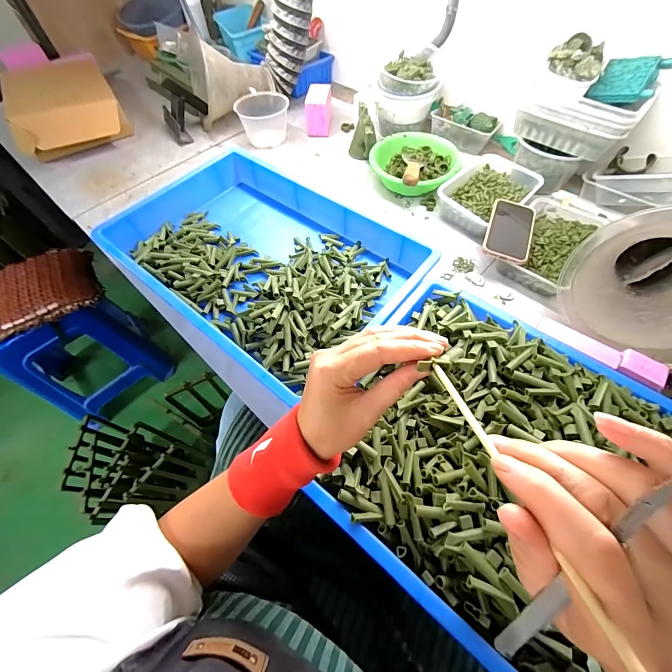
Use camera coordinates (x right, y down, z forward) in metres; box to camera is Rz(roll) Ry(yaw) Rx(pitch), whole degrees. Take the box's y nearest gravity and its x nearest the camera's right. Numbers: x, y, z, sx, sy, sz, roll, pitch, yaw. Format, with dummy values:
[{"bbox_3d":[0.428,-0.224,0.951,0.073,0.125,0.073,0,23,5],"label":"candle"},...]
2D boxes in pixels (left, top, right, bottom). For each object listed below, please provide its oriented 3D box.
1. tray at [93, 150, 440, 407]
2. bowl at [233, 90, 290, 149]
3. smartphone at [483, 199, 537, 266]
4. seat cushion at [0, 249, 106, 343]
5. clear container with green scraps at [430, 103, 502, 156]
[{"bbox_3d":[-0.144,-0.152,0.612,0.566,0.080,0.371,33,66,20],"label":"tray"},{"bbox_3d":[-0.204,-0.616,0.889,0.141,0.091,0.147,-1,59,2],"label":"bowl"},{"bbox_3d":[0.335,-0.207,0.605,0.080,0.017,0.167,19,62,13],"label":"smartphone"},{"bbox_3d":[-0.903,-0.143,0.953,0.320,0.056,0.276,-26,61,-12],"label":"seat cushion"},{"bbox_3d":[0.330,-0.547,0.827,0.163,0.076,0.075,29,65,18],"label":"clear container with green scraps"}]

